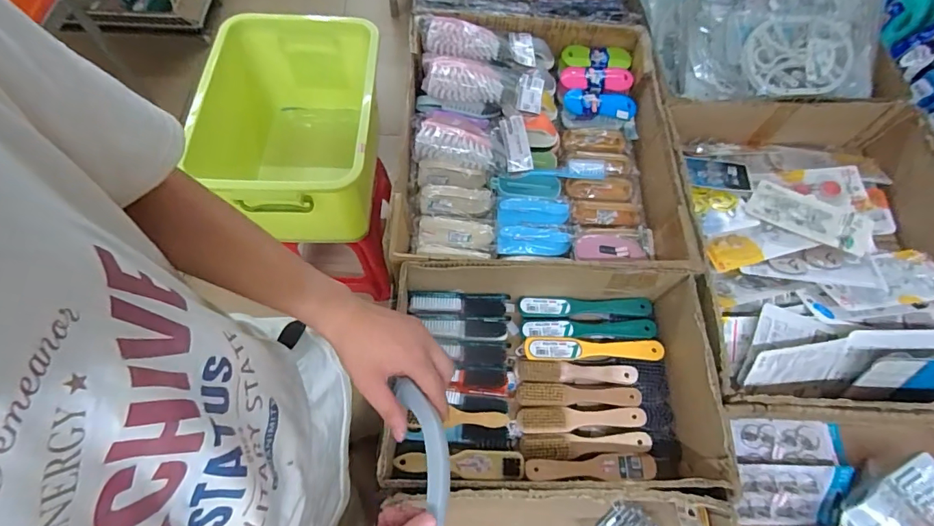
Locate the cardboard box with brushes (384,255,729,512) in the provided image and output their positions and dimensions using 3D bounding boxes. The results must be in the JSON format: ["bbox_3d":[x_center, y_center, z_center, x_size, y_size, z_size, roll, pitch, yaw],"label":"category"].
[{"bbox_3d":[0.117,0.168,0.664,0.452,0.144,0.303,1,65,-2],"label":"cardboard box with brushes"}]

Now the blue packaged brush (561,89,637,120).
[{"bbox_3d":[0.274,-0.326,0.909,0.143,0.029,0.057,10,65,2],"label":"blue packaged brush"}]

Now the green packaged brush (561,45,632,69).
[{"bbox_3d":[0.281,-0.445,0.952,0.143,0.028,0.049,9,65,2],"label":"green packaged brush"}]

